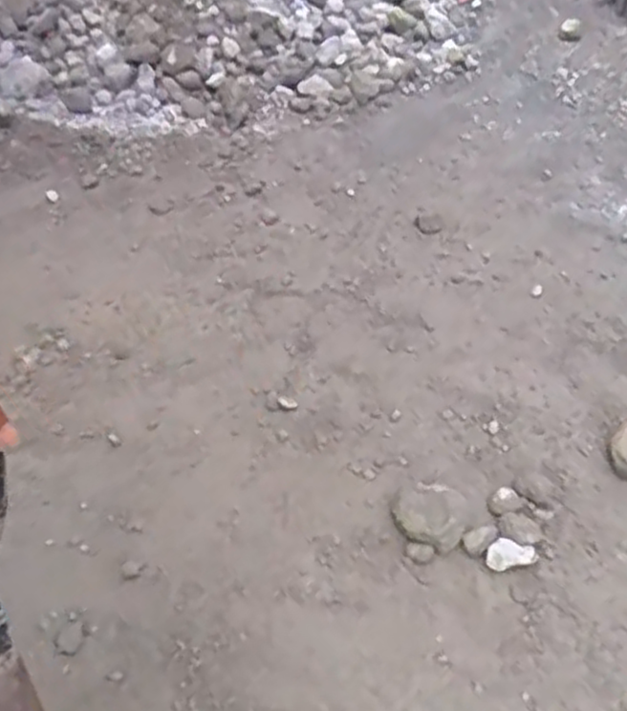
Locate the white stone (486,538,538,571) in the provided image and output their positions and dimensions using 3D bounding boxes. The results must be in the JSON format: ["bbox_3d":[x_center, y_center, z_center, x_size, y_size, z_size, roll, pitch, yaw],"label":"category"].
[{"bbox_3d":[0.312,0.318,1.158,0.080,0.035,0.050,11,46,13],"label":"white stone"}]

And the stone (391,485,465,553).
[{"bbox_3d":[0.189,0.259,1.200,0.121,0.060,0.113,7,45,9],"label":"stone"}]

